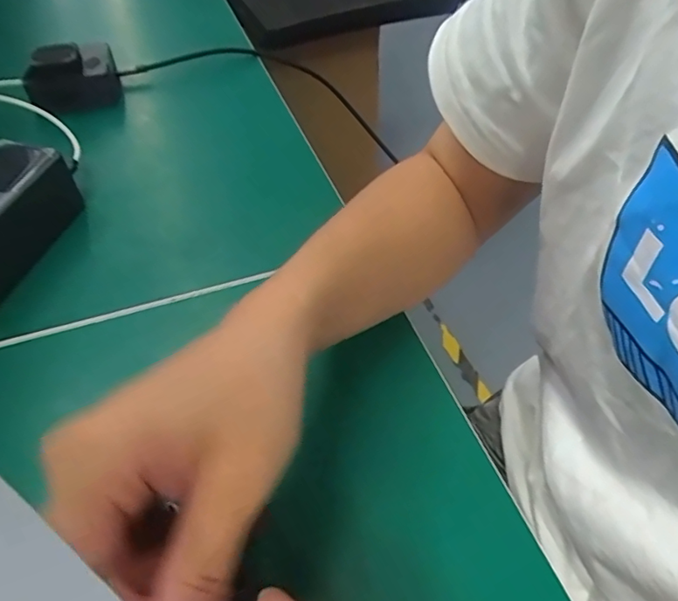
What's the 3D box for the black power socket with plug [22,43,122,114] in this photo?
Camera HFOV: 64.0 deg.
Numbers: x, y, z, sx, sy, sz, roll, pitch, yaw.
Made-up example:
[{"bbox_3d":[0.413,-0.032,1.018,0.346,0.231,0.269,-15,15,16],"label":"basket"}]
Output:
[{"bbox_3d":[-0.275,-0.228,0.566,0.087,0.066,0.065,-20,51,-14],"label":"black power socket with plug"}]

